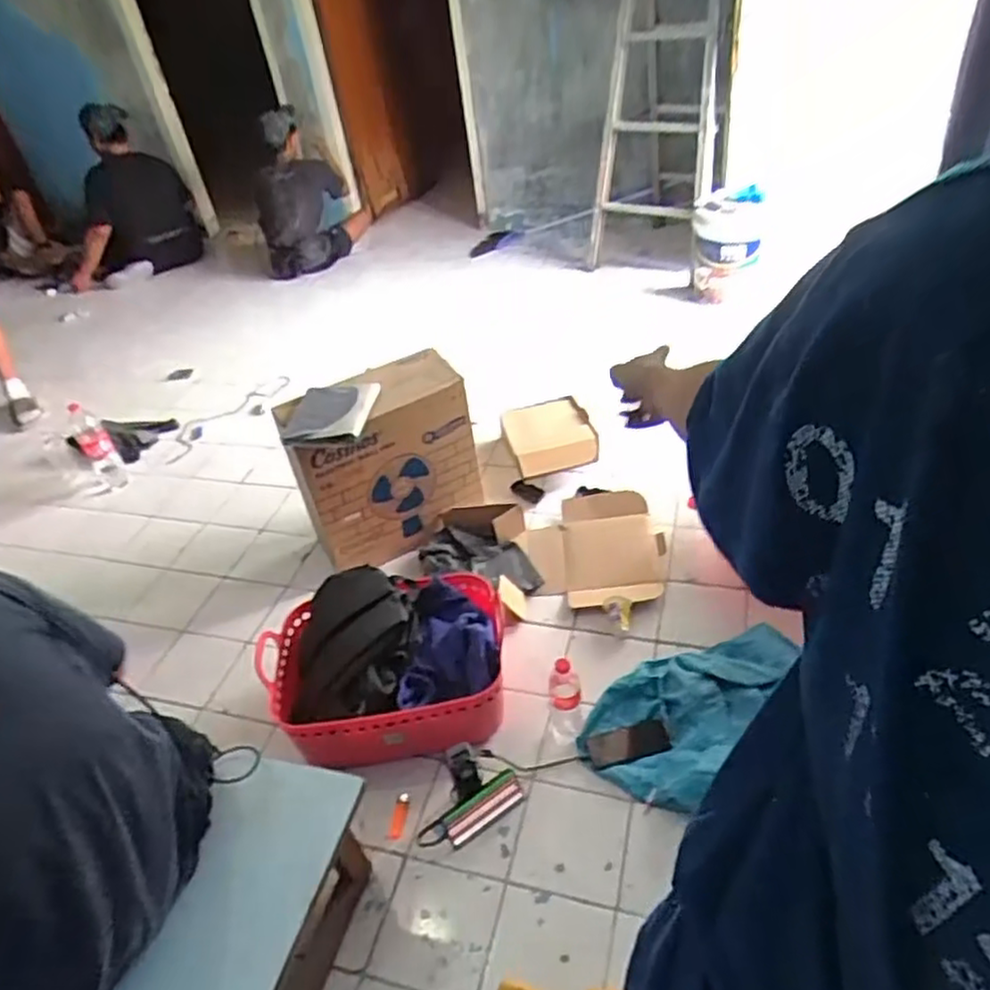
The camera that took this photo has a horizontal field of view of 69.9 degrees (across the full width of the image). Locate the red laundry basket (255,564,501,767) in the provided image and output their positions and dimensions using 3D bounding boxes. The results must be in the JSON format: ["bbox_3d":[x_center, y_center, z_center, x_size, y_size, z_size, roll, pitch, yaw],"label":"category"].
[{"bbox_3d":[-0.247,0.365,1.568,0.526,0.230,0.404,-7,38,4],"label":"red laundry basket"}]

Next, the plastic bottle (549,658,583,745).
[{"bbox_3d":[0.144,0.415,1.449,0.060,0.214,0.066,2,41,11],"label":"plastic bottle"}]

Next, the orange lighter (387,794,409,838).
[{"bbox_3d":[-0.190,0.638,1.409,0.026,0.007,0.093,1,40,10],"label":"orange lighter"}]

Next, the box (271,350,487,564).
[{"bbox_3d":[-0.288,-0.088,1.906,0.469,0.453,0.193,-25,41,-18],"label":"box"}]

